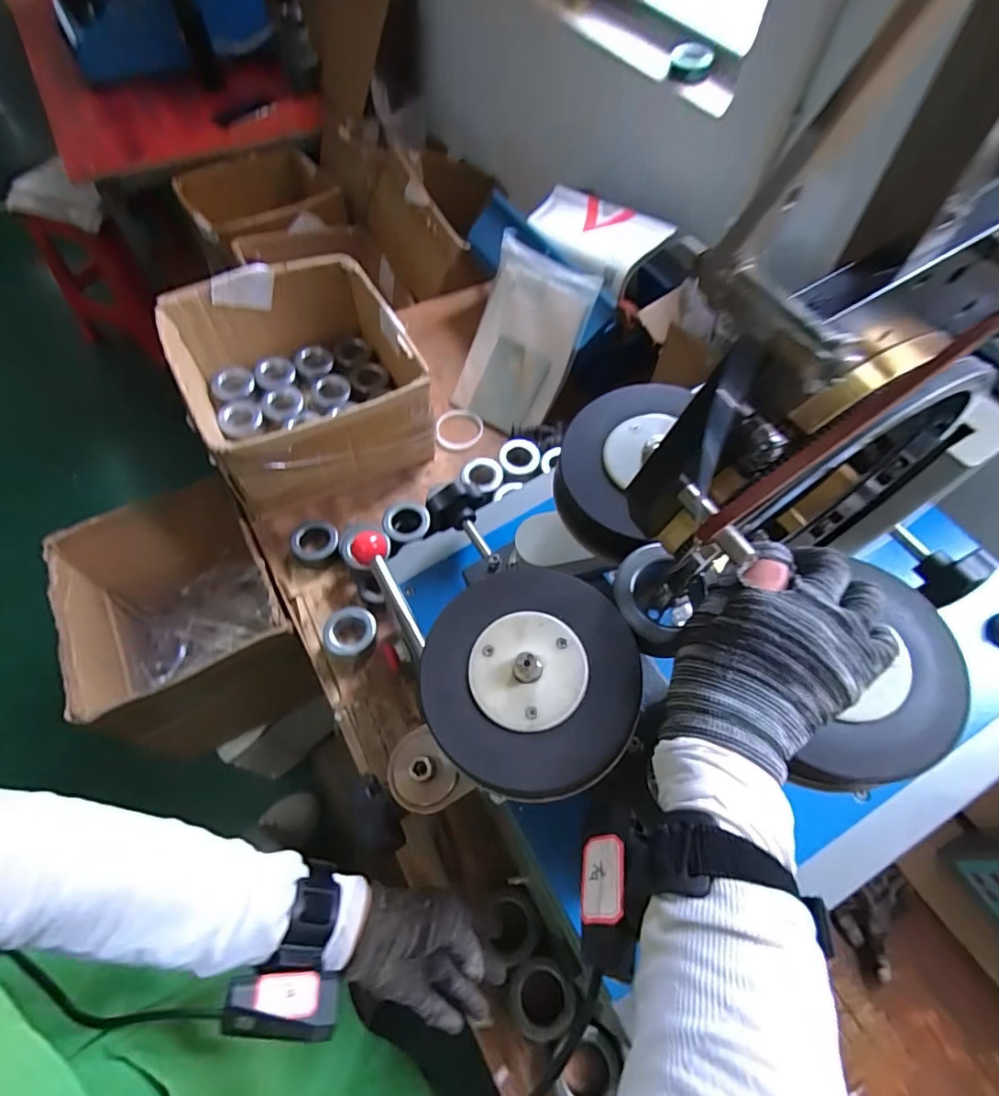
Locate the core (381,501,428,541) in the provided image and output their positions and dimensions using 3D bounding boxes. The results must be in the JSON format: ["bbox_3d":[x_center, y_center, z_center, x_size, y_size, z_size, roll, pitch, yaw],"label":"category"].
[{"bbox_3d":[-0.136,-0.038,0.781,0.065,0.017,0.070,1,61,-2],"label":"core"}]

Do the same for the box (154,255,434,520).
[{"bbox_3d":[-0.315,-0.260,0.857,0.322,0.182,0.331,-24,65,-15],"label":"box"}]

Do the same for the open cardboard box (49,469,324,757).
[{"bbox_3d":[-0.509,0.131,0.904,0.305,0.312,0.315,-22,64,-14],"label":"open cardboard box"}]

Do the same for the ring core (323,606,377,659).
[{"bbox_3d":[-0.205,0.118,0.741,0.066,0.045,0.061,1,61,-2],"label":"ring core"}]

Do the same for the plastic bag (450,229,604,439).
[{"bbox_3d":[0.032,-0.349,0.920,0.193,0.282,0.028,35,26,19],"label":"plastic bag"}]

